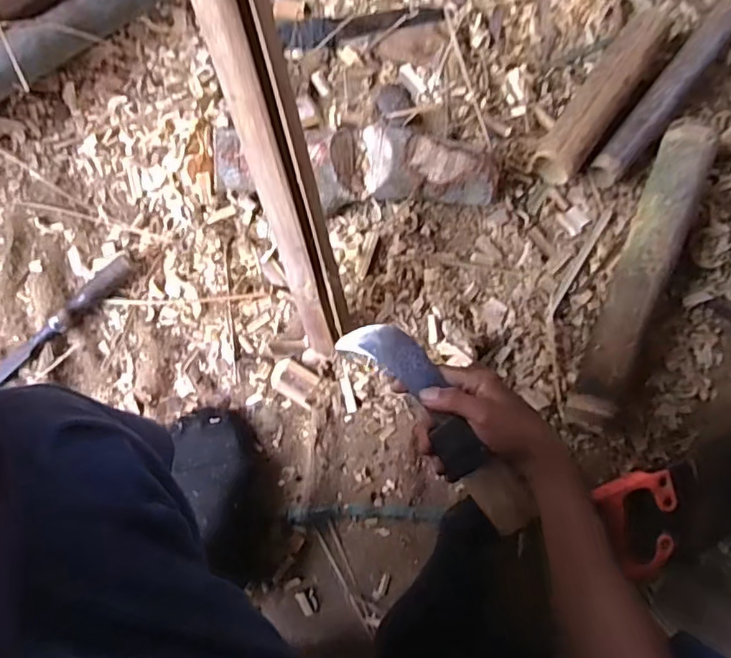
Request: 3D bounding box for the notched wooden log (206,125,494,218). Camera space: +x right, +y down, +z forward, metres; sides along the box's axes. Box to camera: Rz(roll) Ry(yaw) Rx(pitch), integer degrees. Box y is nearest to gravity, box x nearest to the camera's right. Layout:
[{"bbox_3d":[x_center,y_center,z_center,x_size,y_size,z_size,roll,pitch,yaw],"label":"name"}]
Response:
[{"bbox_3d":[-0.009,-0.187,0.682,0.328,0.061,0.089,-3,85,-9],"label":"notched wooden log"}]

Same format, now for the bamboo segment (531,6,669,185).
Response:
[{"bbox_3d":[0.306,-0.301,0.742,0.060,0.060,0.253,36,81,-4],"label":"bamboo segment"}]

